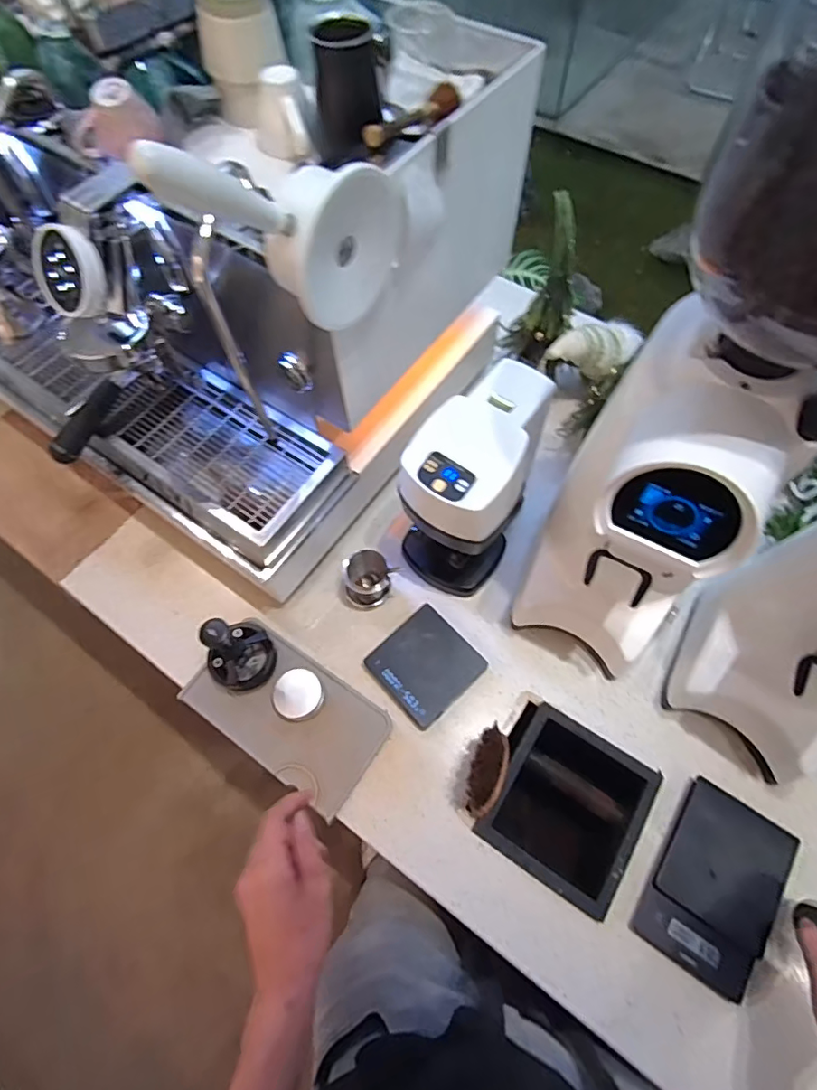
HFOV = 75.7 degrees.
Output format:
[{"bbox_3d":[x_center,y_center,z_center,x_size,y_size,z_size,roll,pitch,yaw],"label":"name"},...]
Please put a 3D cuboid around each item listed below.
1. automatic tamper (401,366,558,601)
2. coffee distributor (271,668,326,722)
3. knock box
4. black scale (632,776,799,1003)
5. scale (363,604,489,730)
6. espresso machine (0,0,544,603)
[{"bbox_3d":[0.081,-0.077,0.692,0.134,0.263,0.192,31,68,16],"label":"automatic tamper"},{"bbox_3d":[-0.149,0.197,0.703,0.065,0.028,0.069,-1,63,2],"label":"coffee distributor"},{"bbox_3d":[0.191,0.346,0.717,0.187,0.179,0.180,30,69,15],"label":"knock box"},{"bbox_3d":[0.349,0.383,0.596,0.119,0.033,0.185,31,68,16],"label":"black scale"},{"bbox_3d":[0.024,0.164,0.718,0.122,0.026,0.122,-39,68,-16],"label":"scale"},{"bbox_3d":[-0.306,-0.384,0.688,0.718,0.458,0.543,27,68,13],"label":"espresso machine"}]

